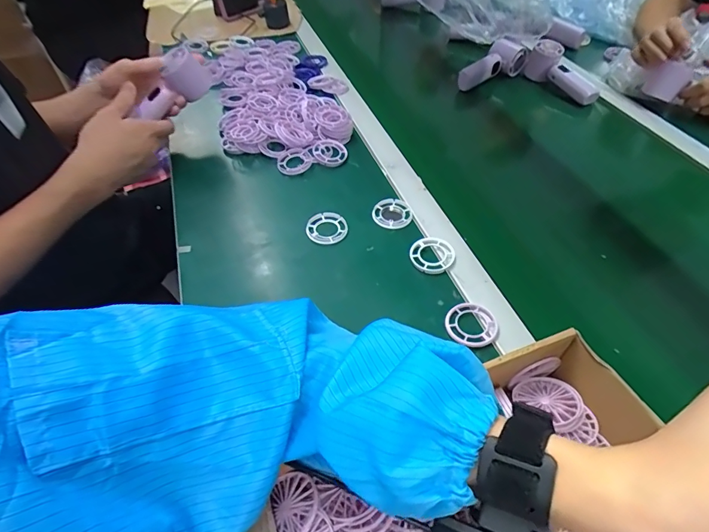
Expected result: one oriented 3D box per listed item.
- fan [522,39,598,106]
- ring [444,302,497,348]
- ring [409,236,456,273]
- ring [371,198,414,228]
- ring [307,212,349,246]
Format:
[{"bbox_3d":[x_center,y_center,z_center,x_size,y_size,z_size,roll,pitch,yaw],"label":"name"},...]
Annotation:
[{"bbox_3d":[0.400,-0.370,0.796,0.055,0.056,0.155,-24,53,-17],"label":"fan"},{"bbox_3d":[0.123,0.063,0.445,0.055,0.011,0.055,-1,50,1],"label":"ring"},{"bbox_3d":[0.096,-0.015,0.510,0.051,0.009,0.054,-1,50,1],"label":"ring"},{"bbox_3d":[0.051,-0.071,0.565,0.052,0.004,0.050,-1,50,1],"label":"ring"},{"bbox_3d":[-0.035,-0.049,0.542,0.052,0.010,0.048,-1,50,1],"label":"ring"}]

